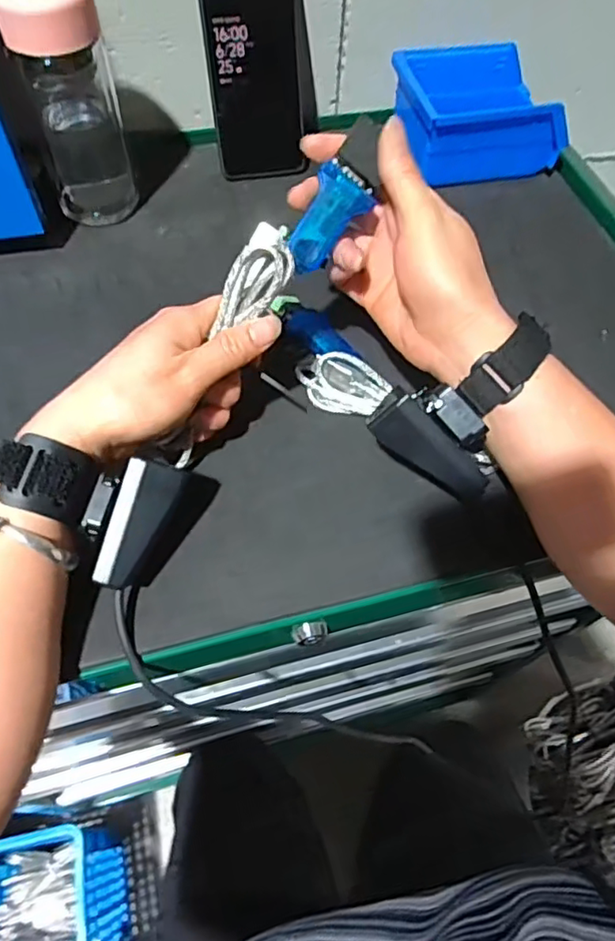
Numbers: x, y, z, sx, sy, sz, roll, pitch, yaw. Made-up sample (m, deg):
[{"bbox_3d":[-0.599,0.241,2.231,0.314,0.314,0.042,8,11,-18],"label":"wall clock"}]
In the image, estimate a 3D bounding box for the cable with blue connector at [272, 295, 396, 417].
[{"bbox_3d":[0.010,-0.083,0.412,0.045,0.028,0.110,-25,63,-17],"label":"cable with blue connector"}]

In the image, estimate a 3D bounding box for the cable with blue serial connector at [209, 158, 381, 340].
[{"bbox_3d":[-0.010,-0.124,0.334,0.112,0.026,0.028,-45,70,-5],"label":"cable with blue serial connector"}]

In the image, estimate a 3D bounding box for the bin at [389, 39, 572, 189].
[{"bbox_3d":[0.153,-0.326,0.540,0.133,0.066,0.102,-10,60,-9],"label":"bin"}]

